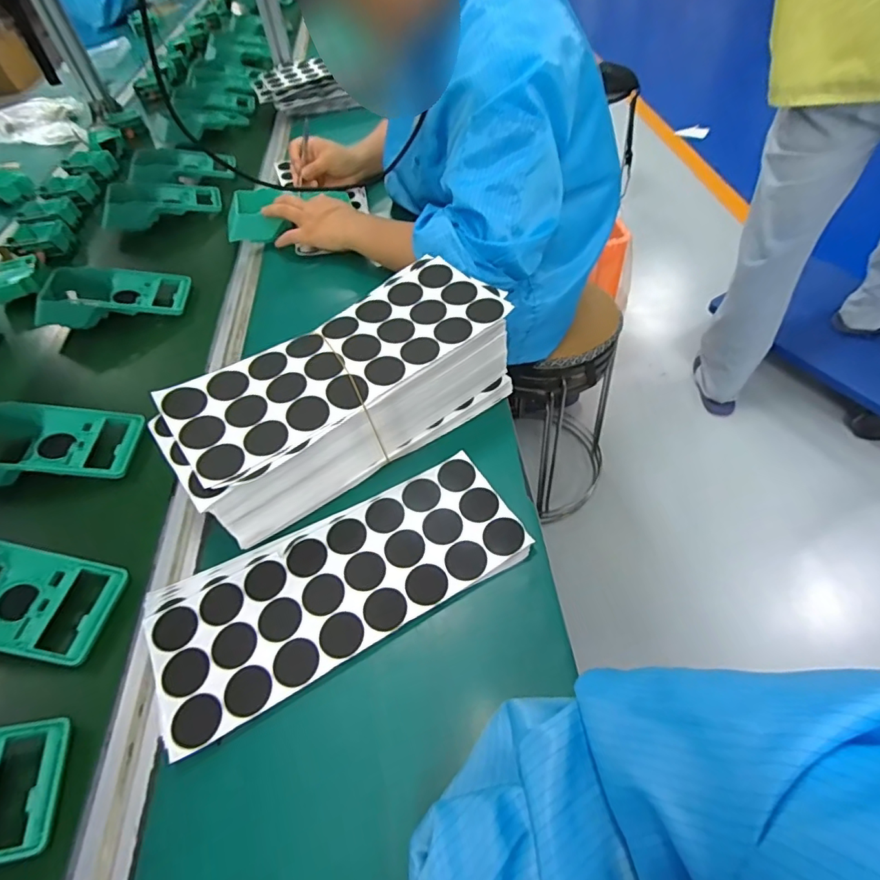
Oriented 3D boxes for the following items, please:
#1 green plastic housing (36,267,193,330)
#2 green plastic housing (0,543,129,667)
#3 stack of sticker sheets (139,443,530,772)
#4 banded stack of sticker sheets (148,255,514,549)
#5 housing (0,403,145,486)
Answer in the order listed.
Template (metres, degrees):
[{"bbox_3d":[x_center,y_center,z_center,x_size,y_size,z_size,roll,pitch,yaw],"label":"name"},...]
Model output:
[{"bbox_3d":[-0.442,-0.201,0.689,0.185,0.039,0.100,-12,52,-5],"label":"green plastic housing"},{"bbox_3d":[-0.369,0.128,0.421,0.189,0.046,0.084,4,52,8],"label":"green plastic housing"},{"bbox_3d":[-0.081,0.113,0.420,0.297,0.010,0.127,-26,54,-15],"label":"stack of sticker sheets"},{"bbox_3d":[-0.085,-0.042,0.481,0.313,0.096,0.128,-33,56,-19],"label":"banded stack of sticker sheets"},{"bbox_3d":[-0.411,0.003,0.523,0.186,0.042,0.091,-4,52,2],"label":"housing"}]

